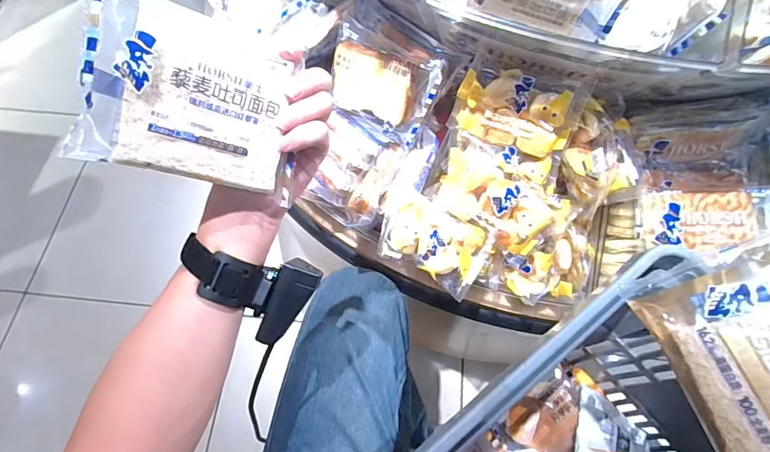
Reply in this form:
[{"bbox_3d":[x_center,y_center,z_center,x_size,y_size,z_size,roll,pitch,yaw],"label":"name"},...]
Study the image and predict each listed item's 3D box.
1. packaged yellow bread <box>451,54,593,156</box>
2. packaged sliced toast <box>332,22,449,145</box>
[{"bbox_3d":[0.146,-0.132,0.466,0.128,0.084,0.050,23,43,13],"label":"packaged yellow bread"},{"bbox_3d":[-0.004,-0.172,0.523,0.136,0.102,0.032,27,32,15],"label":"packaged sliced toast"}]

